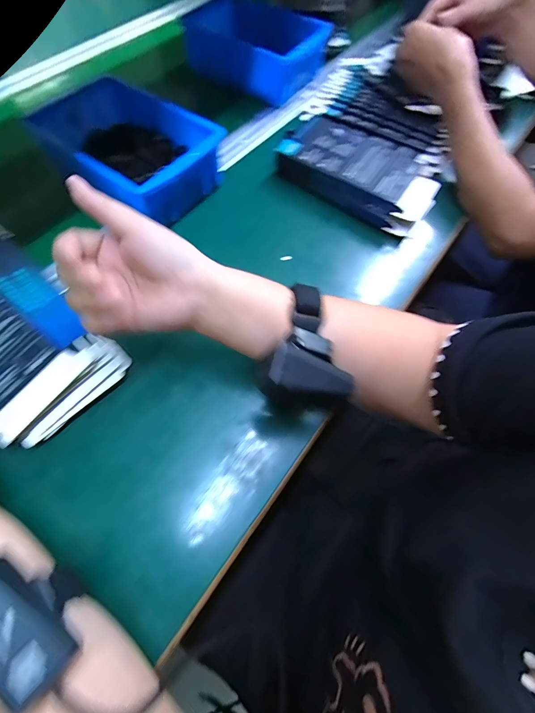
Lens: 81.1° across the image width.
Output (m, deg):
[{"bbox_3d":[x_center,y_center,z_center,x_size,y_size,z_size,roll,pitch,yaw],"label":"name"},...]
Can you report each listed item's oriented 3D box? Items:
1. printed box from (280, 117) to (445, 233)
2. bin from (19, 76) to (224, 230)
[{"bbox_3d":[0.118,-0.236,0.410,0.196,0.047,0.111,33,68,12],"label":"printed box"},{"bbox_3d":[-0.171,-0.250,0.378,0.206,0.059,0.137,35,69,13],"label":"bin"}]

